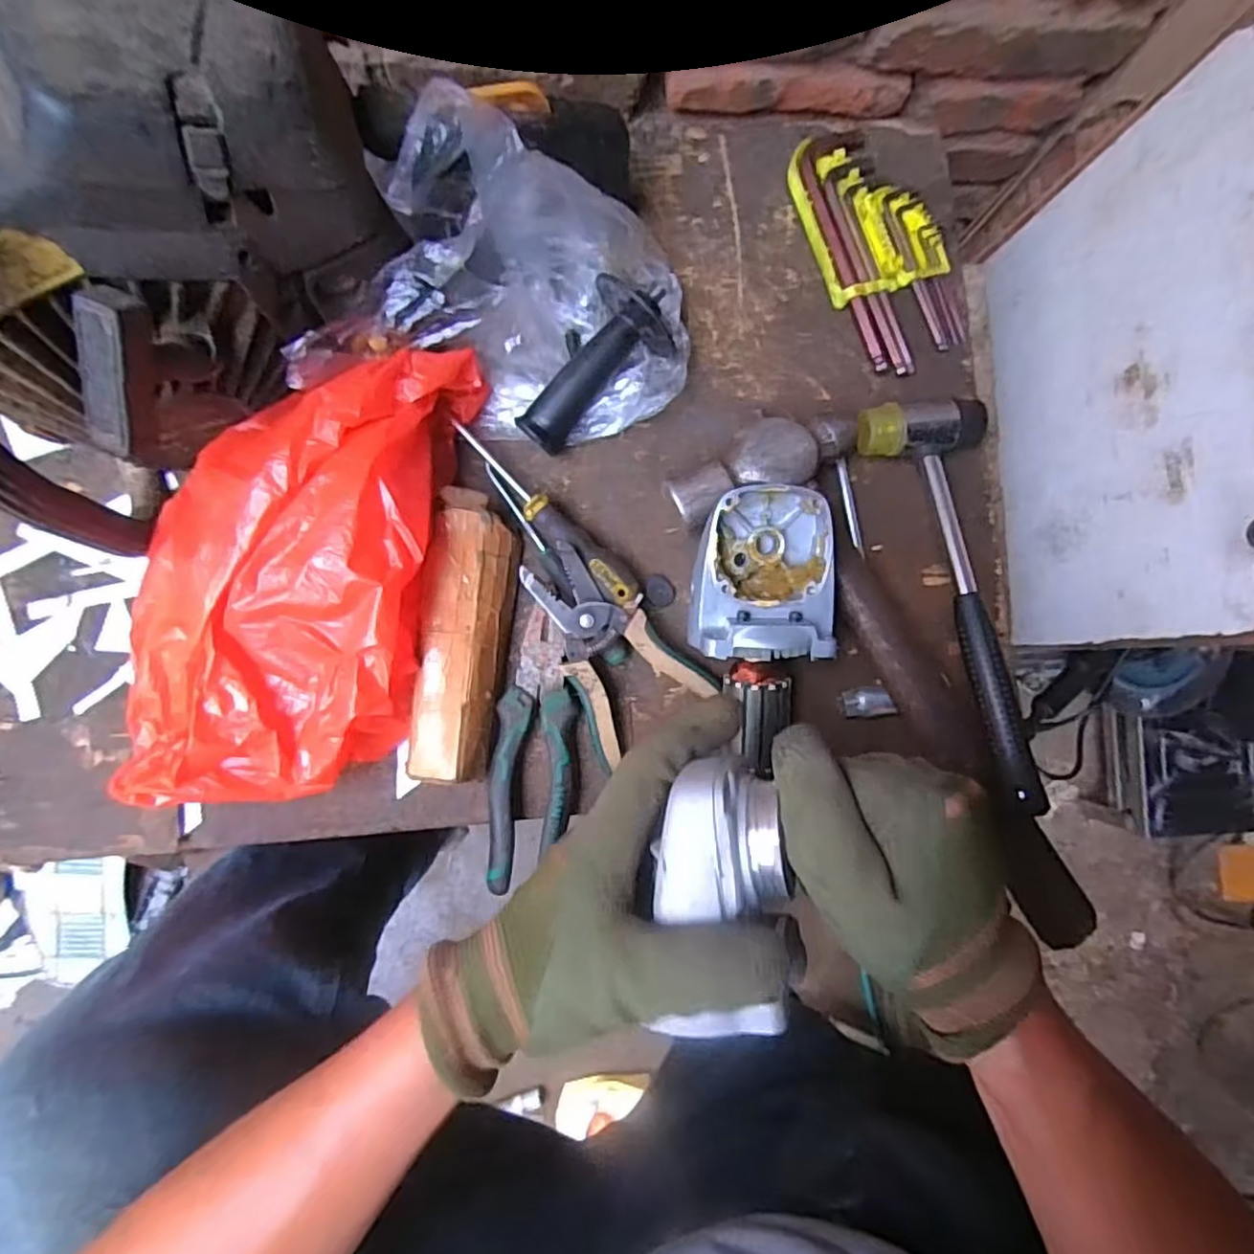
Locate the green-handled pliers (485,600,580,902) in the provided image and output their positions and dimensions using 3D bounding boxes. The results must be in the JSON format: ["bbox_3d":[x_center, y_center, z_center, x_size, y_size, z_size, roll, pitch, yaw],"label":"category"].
[{"bbox_3d":[-0.060,0.079,0.427,0.050,0.014,0.172,6,87,-3],"label":"green-handled pliers"}]

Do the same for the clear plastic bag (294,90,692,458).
[{"bbox_3d":[-0.065,-0.197,0.384,0.214,0.144,0.147,7,87,-3],"label":"clear plastic bag"}]

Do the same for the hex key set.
[{"bbox_3d":[0.177,-0.266,0.465,0.088,0.011,0.168,-18,89,-4],"label":"hex key set"}]

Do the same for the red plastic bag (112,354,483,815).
[{"bbox_3d":[-0.201,-0.035,0.394,0.166,0.085,0.290,10,87,-3],"label":"red plastic bag"}]

